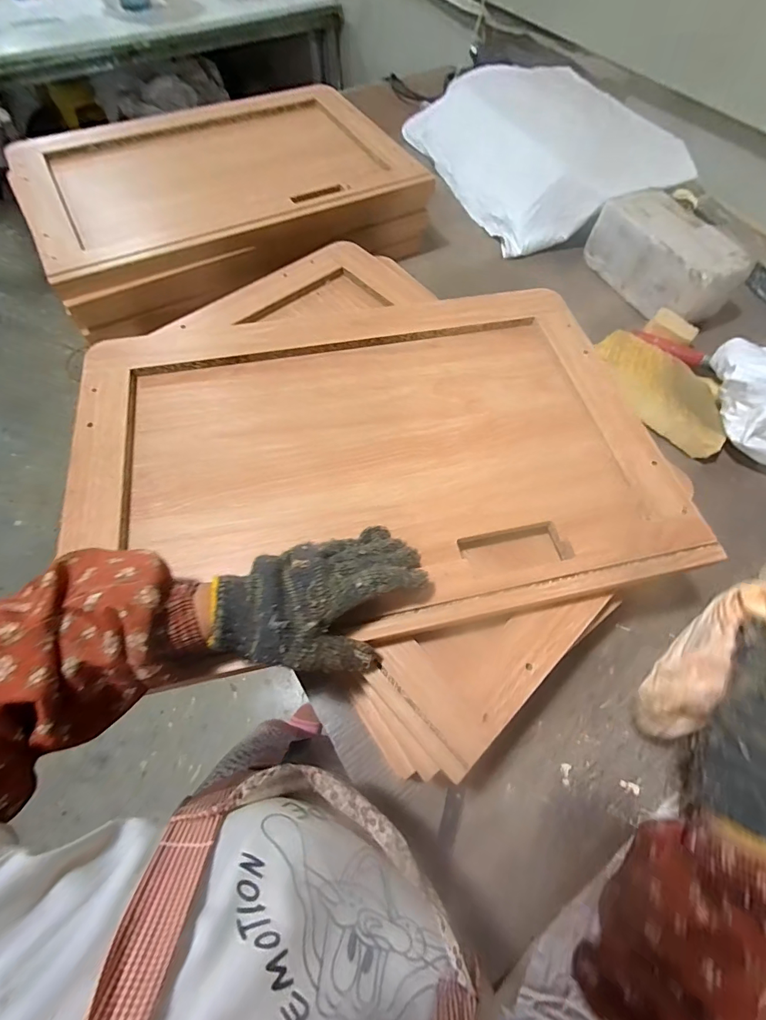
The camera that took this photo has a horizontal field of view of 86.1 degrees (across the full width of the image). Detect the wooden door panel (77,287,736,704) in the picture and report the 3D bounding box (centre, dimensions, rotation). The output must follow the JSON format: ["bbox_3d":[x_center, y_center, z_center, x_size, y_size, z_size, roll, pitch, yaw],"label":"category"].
[{"bbox_3d":[-0.010,-0.076,0.429,0.551,0.034,0.410,-10,65,-8],"label":"wooden door panel"}]

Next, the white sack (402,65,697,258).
[{"bbox_3d":[0.289,-0.749,0.820,0.344,0.124,0.552,-15,63,-9],"label":"white sack"}]

